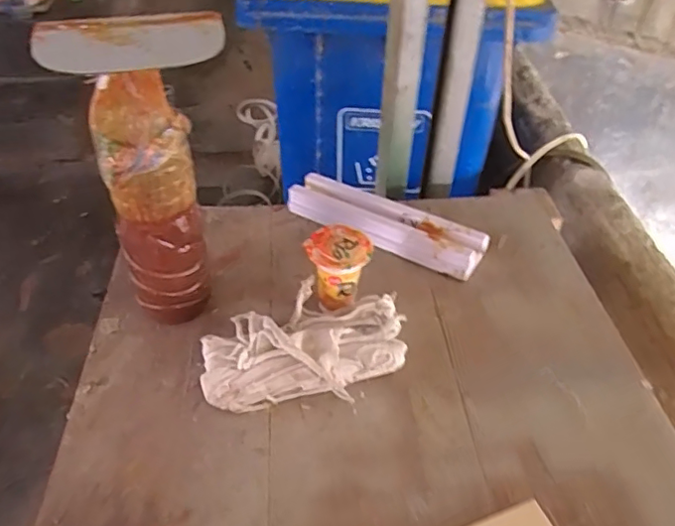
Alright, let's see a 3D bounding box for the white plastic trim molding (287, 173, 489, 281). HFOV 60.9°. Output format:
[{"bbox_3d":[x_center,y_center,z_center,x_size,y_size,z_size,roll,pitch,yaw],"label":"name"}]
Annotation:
[{"bbox_3d":[0.059,-0.053,0.778,0.277,0.037,0.076,22,46,20],"label":"white plastic trim molding"}]

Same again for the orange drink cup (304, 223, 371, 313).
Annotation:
[{"bbox_3d":[0.000,0.014,0.660,0.073,0.097,0.061,11,43,10],"label":"orange drink cup"}]

